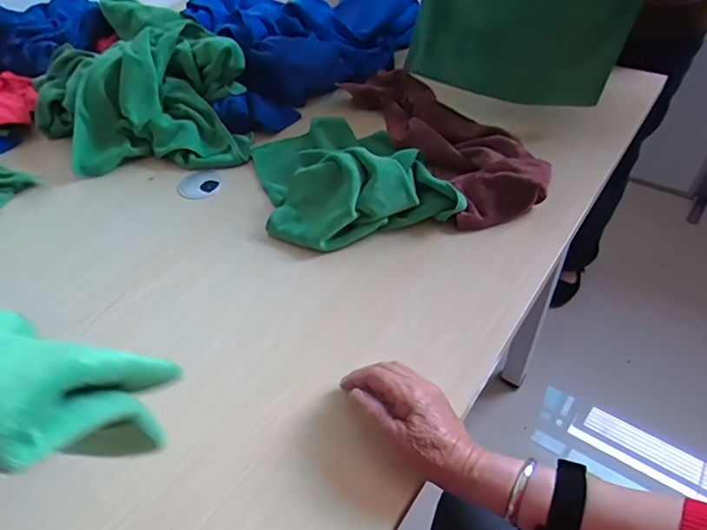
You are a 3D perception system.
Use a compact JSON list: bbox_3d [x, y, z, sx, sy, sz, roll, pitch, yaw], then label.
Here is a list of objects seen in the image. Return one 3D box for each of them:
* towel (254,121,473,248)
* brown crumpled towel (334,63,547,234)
[{"bbox_3d":[-0.013,-0.148,0.721,0.245,0.082,0.280,-12,46,-9],"label":"towel"},{"bbox_3d":[0.127,-0.207,0.784,0.143,0.075,0.405,-19,47,-16],"label":"brown crumpled towel"}]

